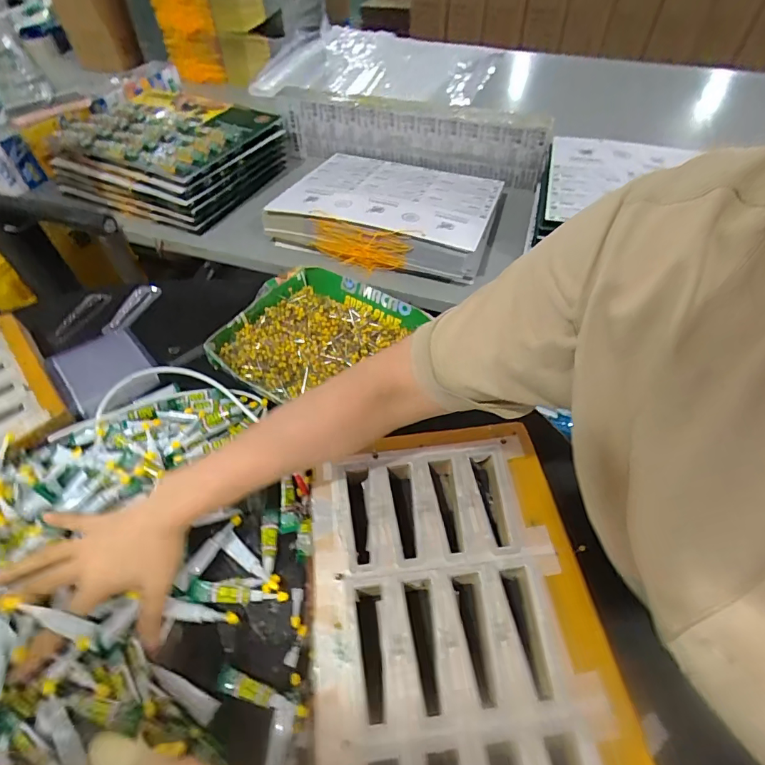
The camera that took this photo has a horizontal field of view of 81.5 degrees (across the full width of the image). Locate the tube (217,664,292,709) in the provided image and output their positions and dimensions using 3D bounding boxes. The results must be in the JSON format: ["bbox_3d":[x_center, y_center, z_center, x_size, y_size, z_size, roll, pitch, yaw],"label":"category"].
[{"bbox_3d":[-0.103,0.242,0.348,0.064,0.008,0.017,15,53,13],"label":"tube"}]

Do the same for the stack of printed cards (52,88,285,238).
[{"bbox_3d":[-0.406,-0.434,0.845,0.309,0.122,0.312,20,55,17],"label":"stack of printed cards"}]

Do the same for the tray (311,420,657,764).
[{"bbox_3d":[0.060,0.200,0.360,0.223,0.040,0.351,-5,49,-4],"label":"tray"}]

